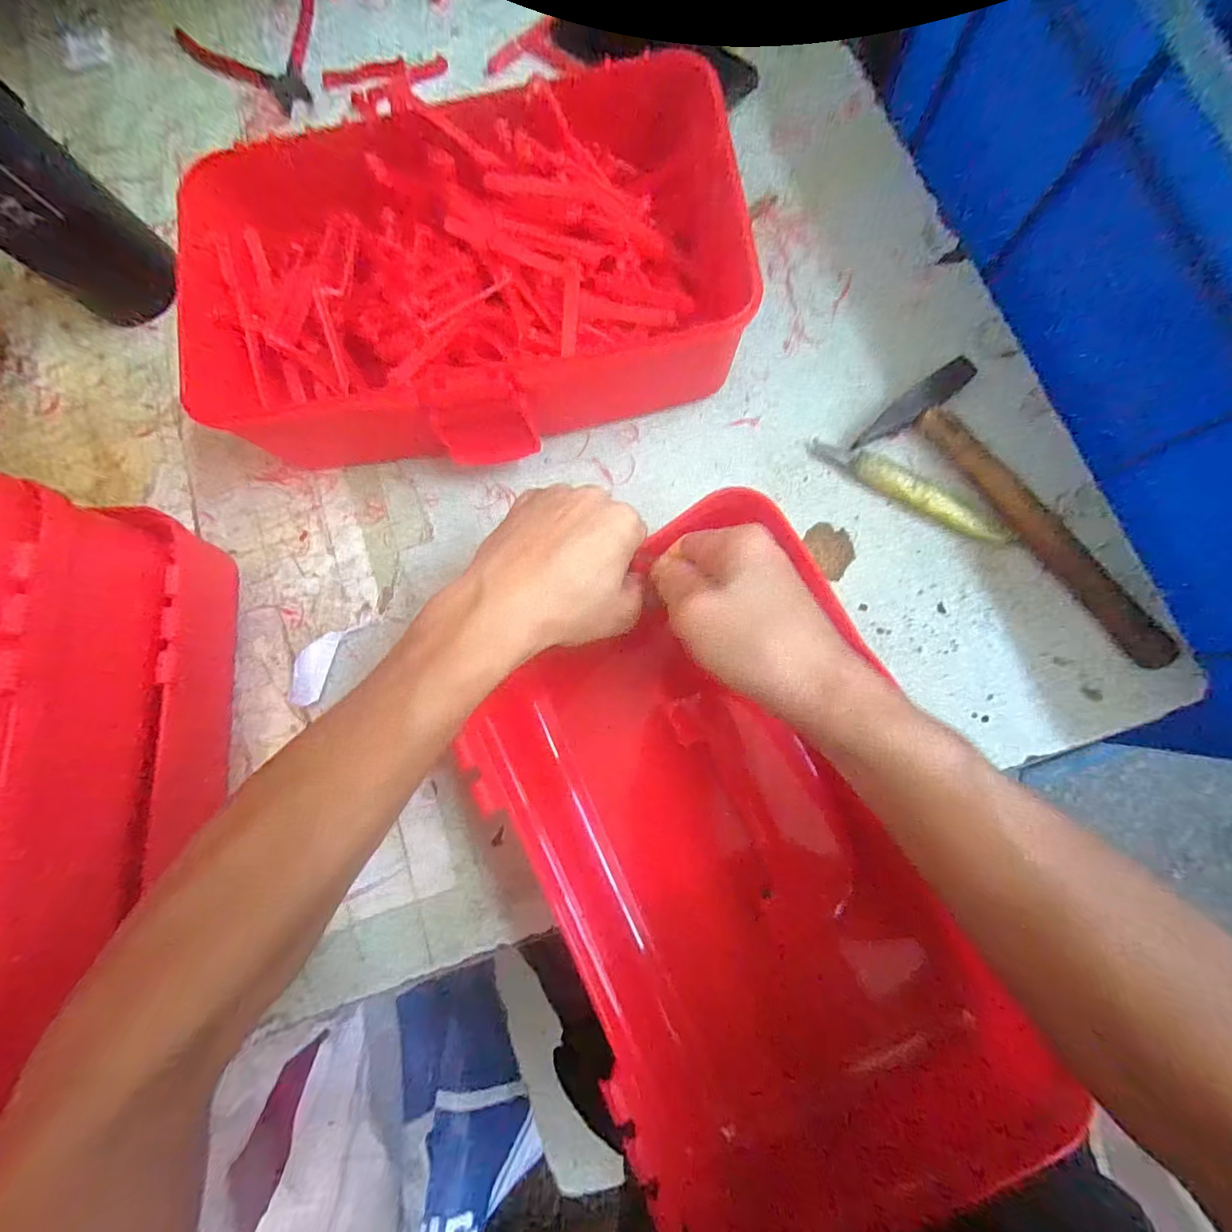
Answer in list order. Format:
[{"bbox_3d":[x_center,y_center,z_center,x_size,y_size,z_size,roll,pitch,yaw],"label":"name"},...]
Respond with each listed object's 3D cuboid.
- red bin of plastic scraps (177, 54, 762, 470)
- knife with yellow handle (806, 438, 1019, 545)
[{"bbox_3d":[-0.100,-0.215,0.355,0.358,0.089,0.217,-2,82,4],"label":"red bin of plastic scraps"},{"bbox_3d":[0.195,-0.085,0.350,0.138,0.011,0.020,33,86,8],"label":"knife with yellow handle"}]

